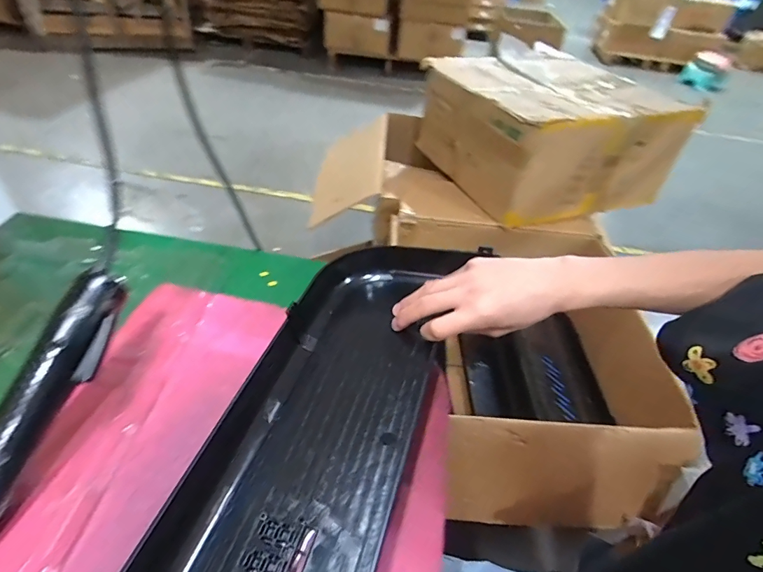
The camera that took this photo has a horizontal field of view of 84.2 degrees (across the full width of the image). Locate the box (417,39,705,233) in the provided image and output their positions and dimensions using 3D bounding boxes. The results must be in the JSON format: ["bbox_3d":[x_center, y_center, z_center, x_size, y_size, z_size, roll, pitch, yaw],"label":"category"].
[{"bbox_3d":[0.448,-0.457,1.226,0.519,0.281,0.574,-9,45,-18],"label":"box"}]

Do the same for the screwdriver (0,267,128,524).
[{"bbox_3d":[-0.245,0.091,0.295,0.036,0.030,0.227,15,69,8],"label":"screwdriver"}]

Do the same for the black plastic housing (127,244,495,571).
[{"bbox_3d":[-0.055,0.138,0.304,0.177,0.060,0.490,12,43,5],"label":"black plastic housing"}]

